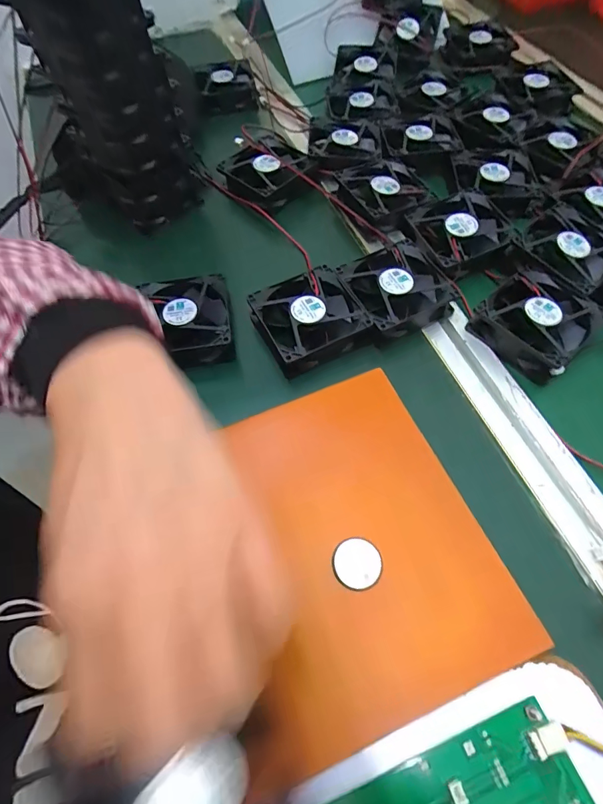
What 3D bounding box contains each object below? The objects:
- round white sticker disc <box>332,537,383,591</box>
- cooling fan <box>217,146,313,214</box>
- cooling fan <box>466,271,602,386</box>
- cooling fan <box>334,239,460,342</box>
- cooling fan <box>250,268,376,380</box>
[{"bbox_3d":[0.034,0.097,0.256,0.029,0.005,0.028,-1,59,2],"label":"round white sticker disc"},{"bbox_3d":[-0.035,-0.241,0.453,0.077,0.026,0.083,-36,64,-18],"label":"cooling fan"},{"bbox_3d":[0.194,-0.064,0.350,0.082,0.028,0.078,-38,65,-19],"label":"cooling fan"},{"bbox_3d":[0.082,-0.098,0.372,0.078,0.029,0.081,-21,61,-10],"label":"cooling fan"},{"bbox_3d":[0.005,-0.070,0.360,0.083,0.027,0.079,-21,61,-10],"label":"cooling fan"}]

